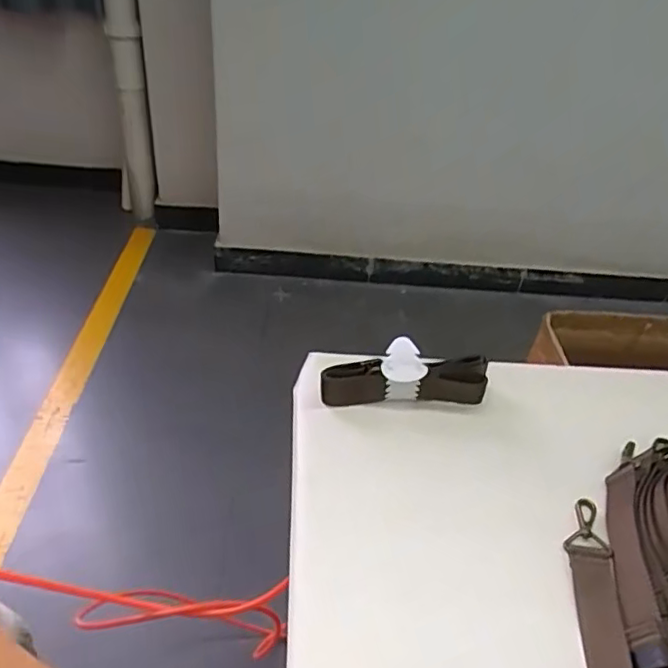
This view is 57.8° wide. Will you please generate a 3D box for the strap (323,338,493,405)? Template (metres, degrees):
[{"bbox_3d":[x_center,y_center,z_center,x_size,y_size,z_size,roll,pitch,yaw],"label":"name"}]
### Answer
[{"bbox_3d":[0.080,0.050,0.689,0.190,0.065,0.053,0,39,-6],"label":"strap"}]

